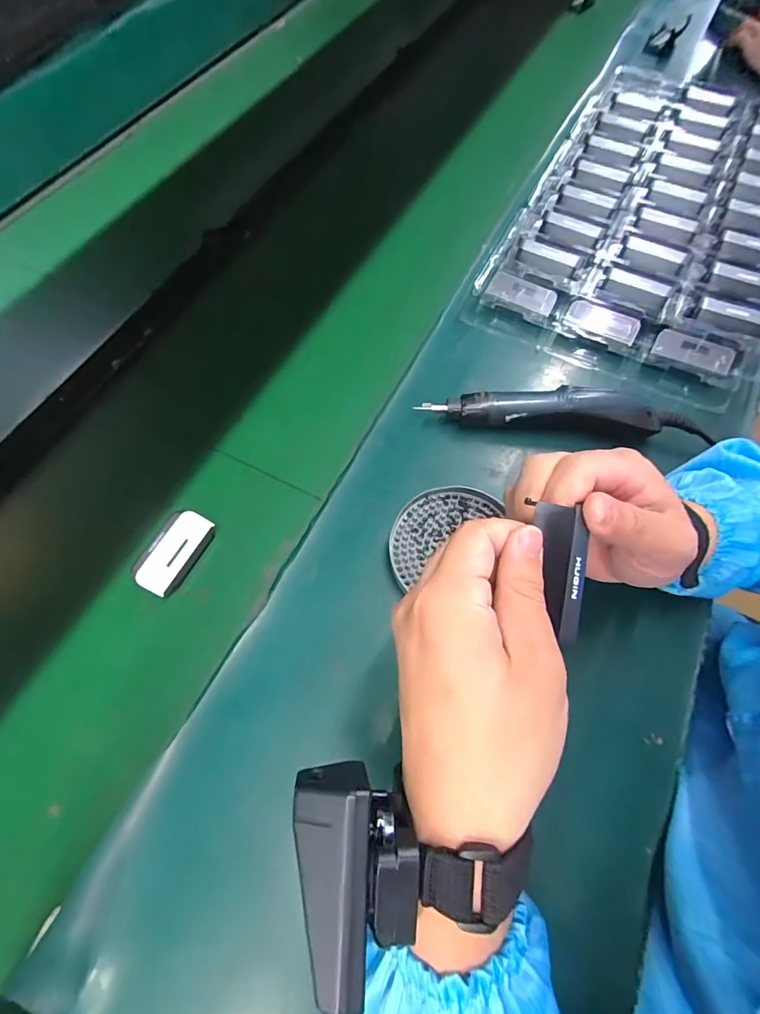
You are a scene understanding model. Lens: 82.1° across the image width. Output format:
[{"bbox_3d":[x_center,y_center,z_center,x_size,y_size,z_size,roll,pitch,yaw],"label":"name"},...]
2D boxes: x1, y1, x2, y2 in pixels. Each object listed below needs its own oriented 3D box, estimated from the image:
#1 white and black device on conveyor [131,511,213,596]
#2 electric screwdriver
[{"bbox_3d":[-0.182,0.039,0.387,0.038,0.019,0.075,23,67,12],"label":"white and black device on conveyor"},{"bbox_3d":[0.186,-0.093,0.431,0.282,0.037,0.034,5,65,4],"label":"electric screwdriver"}]

